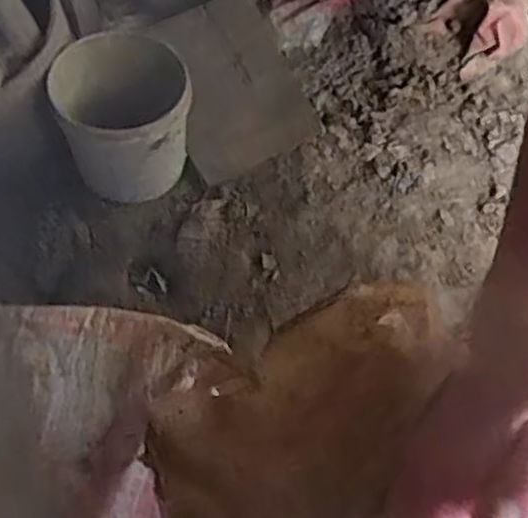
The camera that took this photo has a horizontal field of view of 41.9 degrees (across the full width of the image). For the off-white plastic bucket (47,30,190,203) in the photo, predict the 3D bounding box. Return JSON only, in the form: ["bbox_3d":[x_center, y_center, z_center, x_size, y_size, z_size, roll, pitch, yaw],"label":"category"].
[{"bbox_3d":[-0.208,-0.213,1.056,0.187,0.205,0.168,-14,64,-10],"label":"off-white plastic bucket"}]

